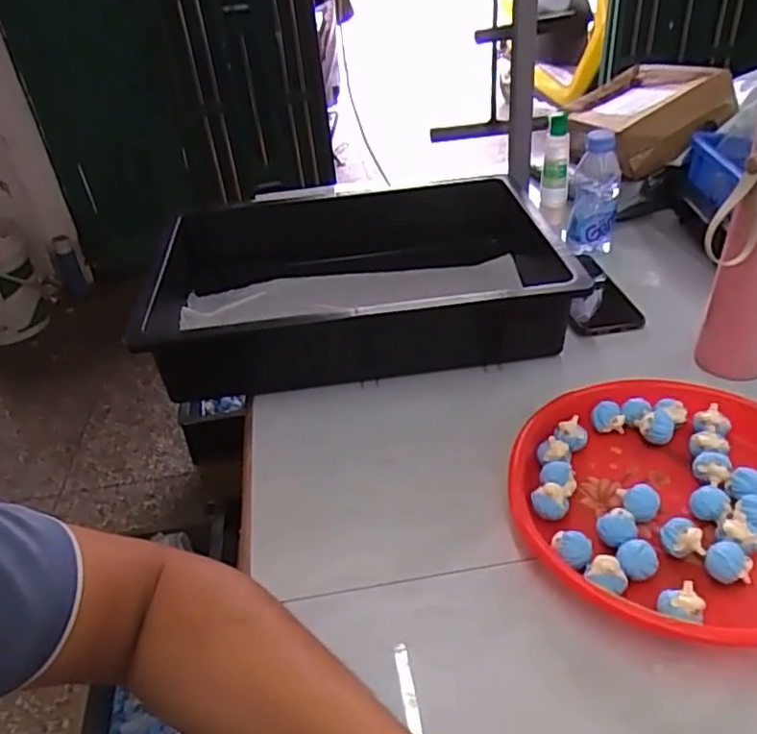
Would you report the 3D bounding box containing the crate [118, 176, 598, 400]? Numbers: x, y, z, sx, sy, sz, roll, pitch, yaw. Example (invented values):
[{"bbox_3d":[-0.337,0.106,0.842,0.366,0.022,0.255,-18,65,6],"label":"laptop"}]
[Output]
[{"bbox_3d":[-0.023,-0.104,0.773,0.444,0.107,0.328,-8,35,-2],"label":"crate"}]

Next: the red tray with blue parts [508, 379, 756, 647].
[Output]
[{"bbox_3d":[0.232,0.102,0.503,0.240,0.039,0.247,-2,35,6],"label":"red tray with blue parts"}]

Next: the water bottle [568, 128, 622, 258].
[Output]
[{"bbox_3d":[0.272,-0.215,0.815,0.058,0.149,0.057,6,37,17],"label":"water bottle"}]

